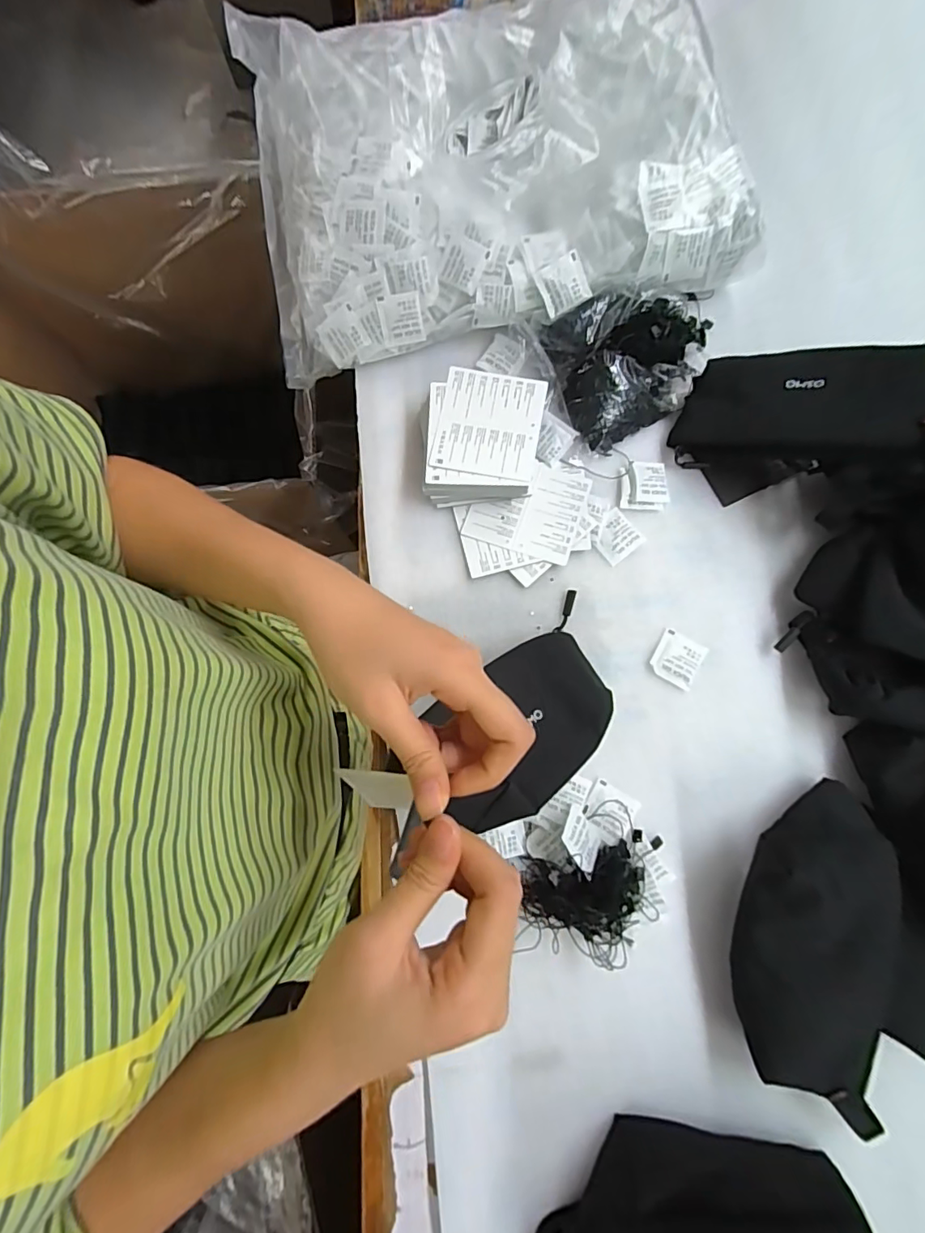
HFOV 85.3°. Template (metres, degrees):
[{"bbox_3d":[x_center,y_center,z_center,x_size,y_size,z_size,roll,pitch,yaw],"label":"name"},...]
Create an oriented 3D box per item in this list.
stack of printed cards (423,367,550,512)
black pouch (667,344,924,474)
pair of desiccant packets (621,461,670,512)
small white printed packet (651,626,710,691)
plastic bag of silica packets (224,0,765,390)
[{"bbox_3d":[0.018,-0.164,0.460,0.109,0.035,0.115,0,79,1],"label":"stack of printed cards"},{"bbox_3d":[0.276,-0.174,0.416,0.178,0.024,0.097,16,86,40],"label":"black pouch"},{"bbox_3d":[0.169,-0.122,0.465,0.044,0.007,0.047,2,79,1],"label":"pair of desiccant packets"},{"bbox_3d":[0.187,0.037,0.438,0.040,0.005,0.043,31,81,6],"label":"small white printed packet"},{"bbox_3d":[0.021,-0.444,0.490,0.447,0.075,0.357,-9,79,-1],"label":"plastic bag of silica packets"}]

